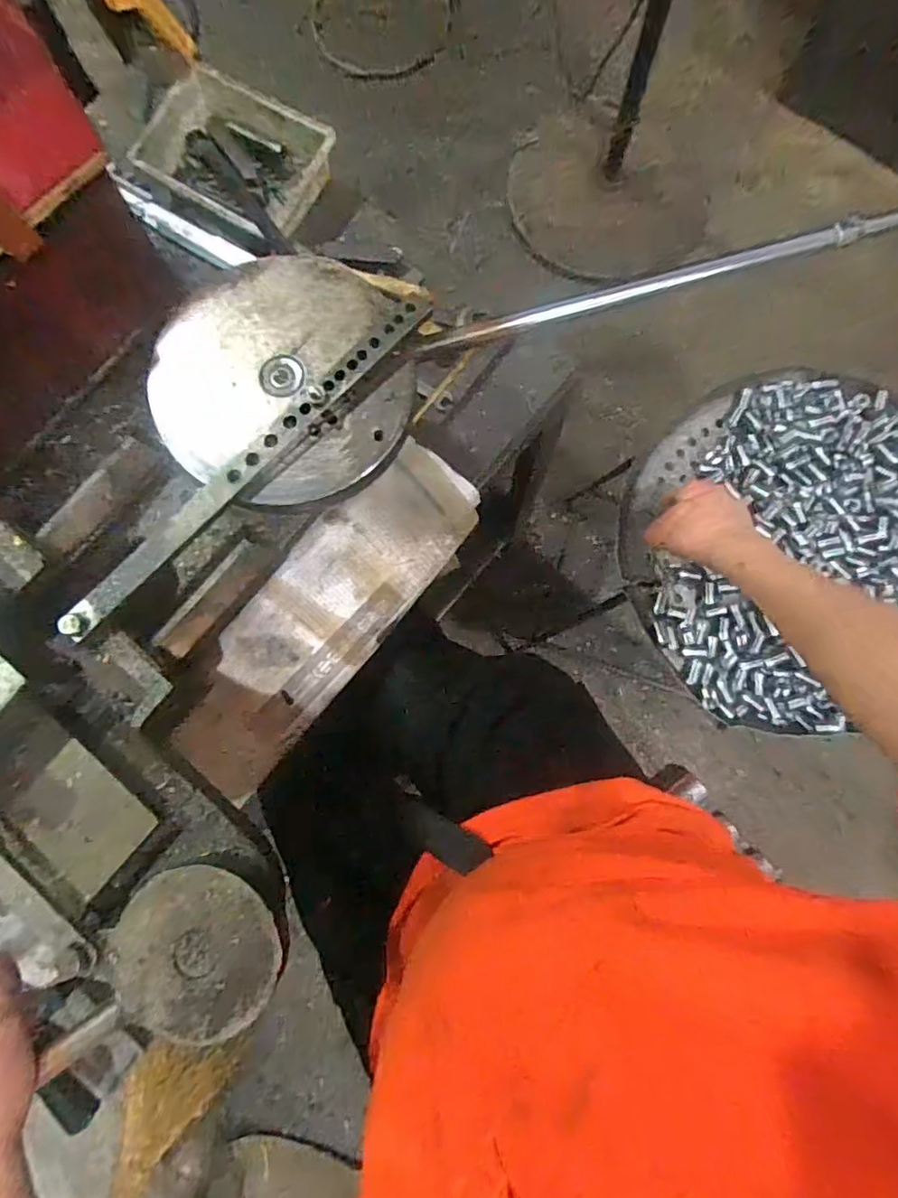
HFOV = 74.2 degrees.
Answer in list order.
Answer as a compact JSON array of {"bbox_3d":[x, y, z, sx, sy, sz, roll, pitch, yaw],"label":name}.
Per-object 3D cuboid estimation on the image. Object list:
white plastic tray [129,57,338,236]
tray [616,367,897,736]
[{"bbox_3d":[-0.212,-0.439,0.594,0.185,0.050,0.133,35,84,7],"label":"white plastic tray"},{"bbox_3d":[0.379,-0.056,0.634,0.372,0.045,0.368,-35,82,-3],"label":"tray"}]

